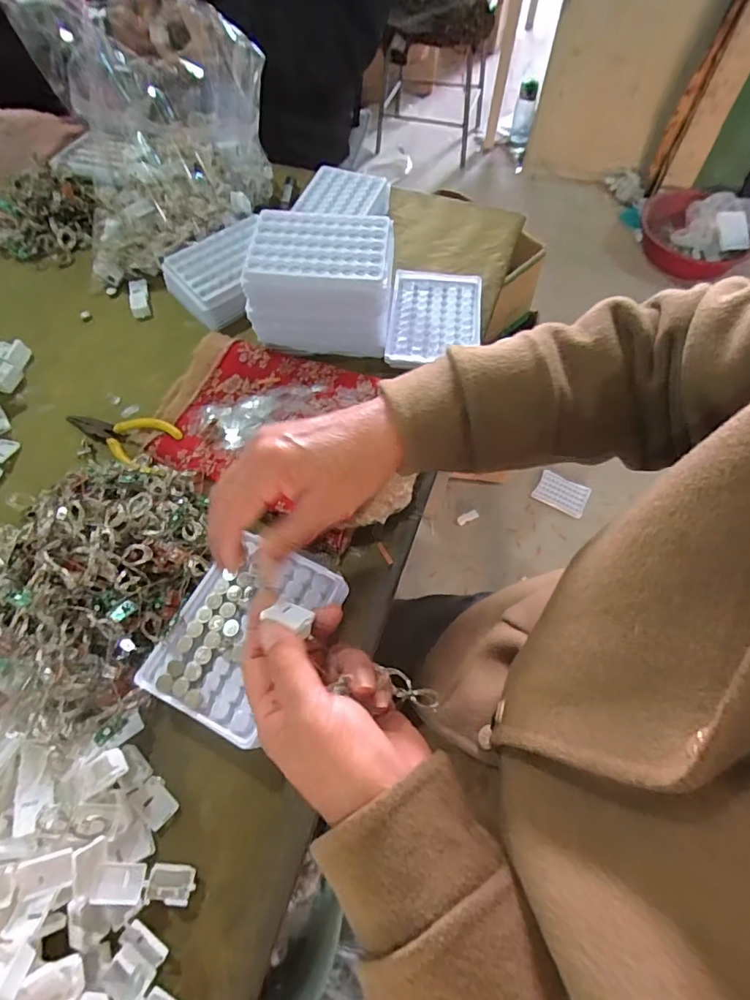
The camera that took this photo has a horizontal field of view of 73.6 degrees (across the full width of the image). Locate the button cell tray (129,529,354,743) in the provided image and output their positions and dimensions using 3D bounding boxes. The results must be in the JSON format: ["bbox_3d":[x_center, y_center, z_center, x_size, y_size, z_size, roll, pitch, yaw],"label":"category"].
[{"bbox_3d":[-0.091,0.091,0.354,0.095,0.009,0.128,26,65,8],"label":"button cell tray"}]

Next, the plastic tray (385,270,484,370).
[{"bbox_3d":[0.064,-0.193,0.527,0.095,0.008,0.131,5,62,2],"label":"plastic tray"}]

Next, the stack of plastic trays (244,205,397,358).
[{"bbox_3d":[-0.048,-0.206,0.483,0.132,0.088,0.086,3,62,1],"label":"stack of plastic trays"}]

